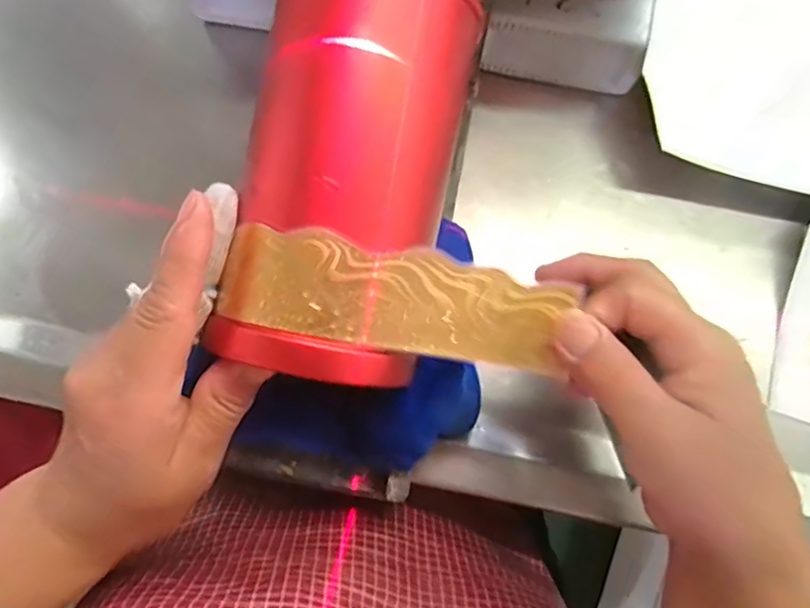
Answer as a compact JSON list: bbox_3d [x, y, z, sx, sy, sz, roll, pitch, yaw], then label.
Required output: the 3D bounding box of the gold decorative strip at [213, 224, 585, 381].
[{"bbox_3d":[-0.001,0.000,0.226,0.136,0.030,0.038,10,79,-13],"label":"gold decorative strip"}]

